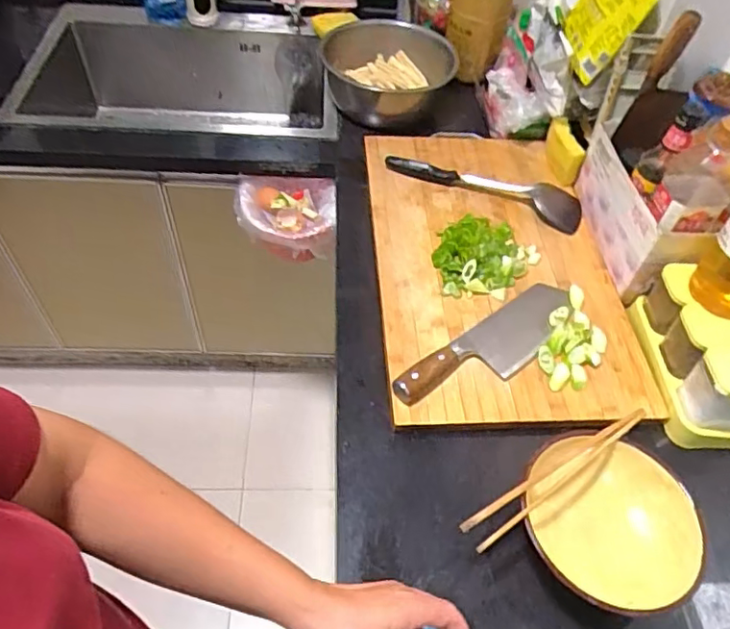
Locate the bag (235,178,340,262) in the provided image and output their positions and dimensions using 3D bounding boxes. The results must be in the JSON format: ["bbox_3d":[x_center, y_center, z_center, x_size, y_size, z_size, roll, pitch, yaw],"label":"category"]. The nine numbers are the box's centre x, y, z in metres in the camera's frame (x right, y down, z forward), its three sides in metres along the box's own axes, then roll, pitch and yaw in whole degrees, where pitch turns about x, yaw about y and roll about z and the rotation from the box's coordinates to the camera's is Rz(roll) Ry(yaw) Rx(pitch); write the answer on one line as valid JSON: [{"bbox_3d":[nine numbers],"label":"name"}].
[{"bbox_3d":[-0.139,-0.167,1.035,0.178,0.122,0.111,4,52,-2],"label":"bag"}]

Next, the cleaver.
[{"bbox_3d":[0.168,0.039,0.746,0.291,0.028,0.079,-31,61,-25],"label":"cleaver"}]

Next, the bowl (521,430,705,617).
[{"bbox_3d":[0.247,0.221,0.610,0.175,0.087,0.170,3,52,-3],"label":"bowl"}]

